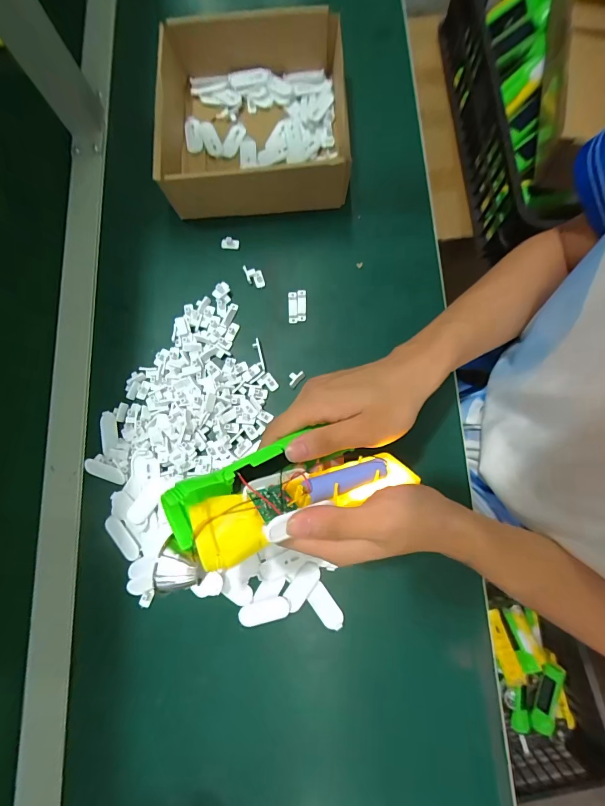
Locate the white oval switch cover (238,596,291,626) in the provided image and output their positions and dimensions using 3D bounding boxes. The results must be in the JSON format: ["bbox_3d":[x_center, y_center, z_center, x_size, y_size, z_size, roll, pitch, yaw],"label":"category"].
[{"bbox_3d":[-0.037,0.197,0.340,0.049,0.004,0.019,-15,78,0],"label":"white oval switch cover"}]

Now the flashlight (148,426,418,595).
[{"bbox_3d":[-0.011,0.061,0.250,0.188,0.043,0.066,-16,78,-15],"label":"flashlight"}]

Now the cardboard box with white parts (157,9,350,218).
[{"bbox_3d":[-0.056,-0.341,0.416,0.204,0.068,0.246,-5,78,2],"label":"cardboard box with white parts"}]

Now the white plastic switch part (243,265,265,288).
[{"bbox_3d":[-0.054,-0.144,0.405,0.017,0.007,0.027,-24,78,-2],"label":"white plastic switch part"}]

